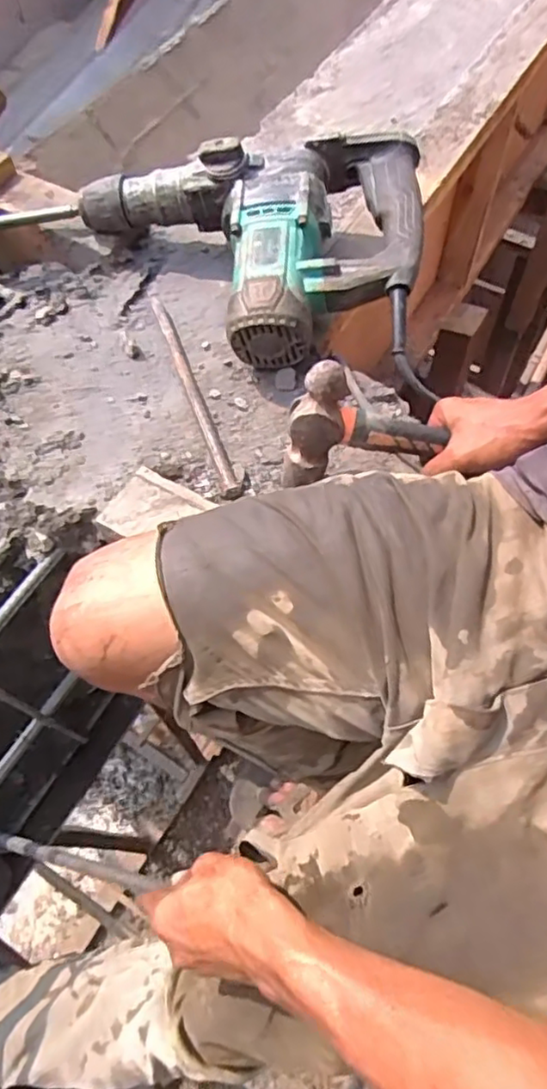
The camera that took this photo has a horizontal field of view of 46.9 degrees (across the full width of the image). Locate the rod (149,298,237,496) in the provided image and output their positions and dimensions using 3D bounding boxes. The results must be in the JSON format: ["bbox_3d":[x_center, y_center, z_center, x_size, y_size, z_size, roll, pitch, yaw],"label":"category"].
[{"bbox_3d":[-0.086,-0.164,0.640,0.014,0.020,0.277,-19,63,-8],"label":"rod"}]

